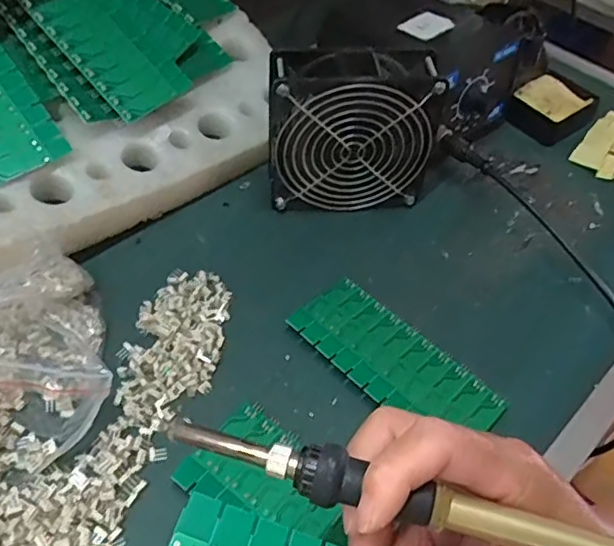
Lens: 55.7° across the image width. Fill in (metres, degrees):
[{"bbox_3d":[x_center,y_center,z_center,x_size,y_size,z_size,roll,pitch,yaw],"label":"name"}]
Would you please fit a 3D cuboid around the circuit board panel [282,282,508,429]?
[{"bbox_3d":[0.056,0.058,0.377,0.136,0.009,0.060,39,58,23],"label":"circuit board panel"}]

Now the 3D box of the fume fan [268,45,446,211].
[{"bbox_3d":[0.035,-0.102,0.436,0.127,0.121,0.048,0,51,-8],"label":"fume fan"}]

